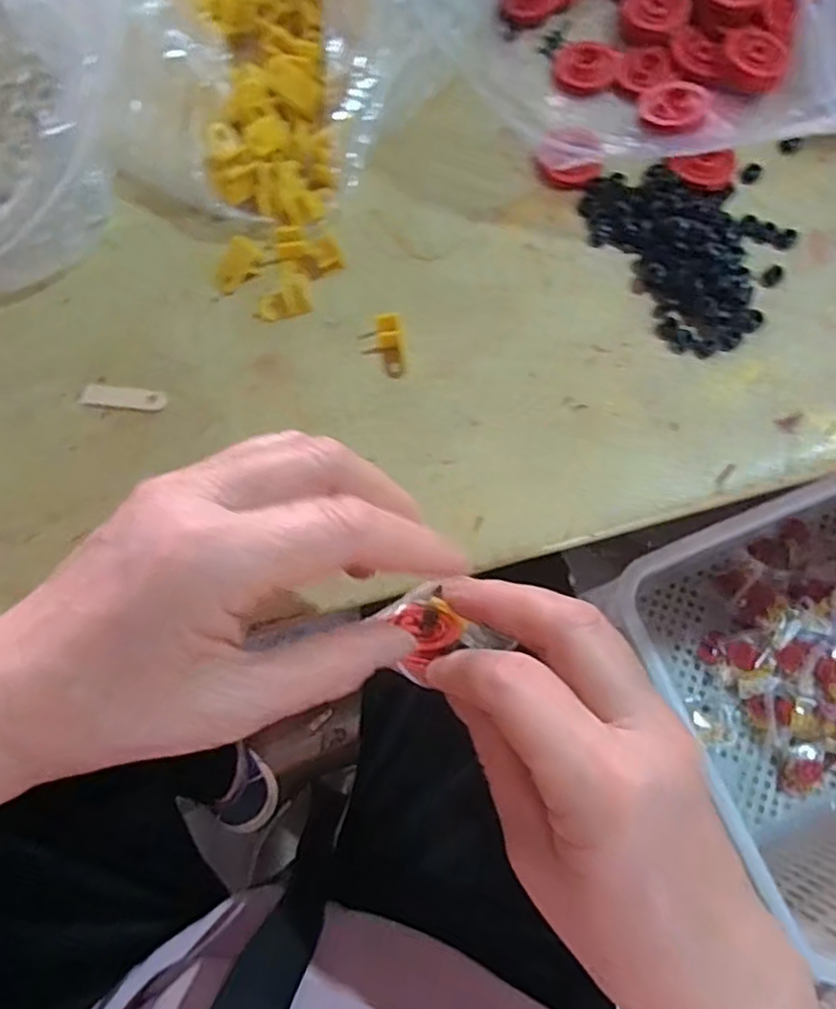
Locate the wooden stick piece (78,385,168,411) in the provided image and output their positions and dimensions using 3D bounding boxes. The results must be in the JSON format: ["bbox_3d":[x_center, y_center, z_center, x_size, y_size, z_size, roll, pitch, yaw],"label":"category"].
[{"bbox_3d":[-0.137,-0.050,0.317,0.041,0.004,0.011,4,76,2],"label":"wooden stick piece"}]

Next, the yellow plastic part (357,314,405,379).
[{"bbox_3d":[-0.016,-0.073,0.317,0.020,0.016,0.026,-7,76,0],"label":"yellow plastic part"}]

